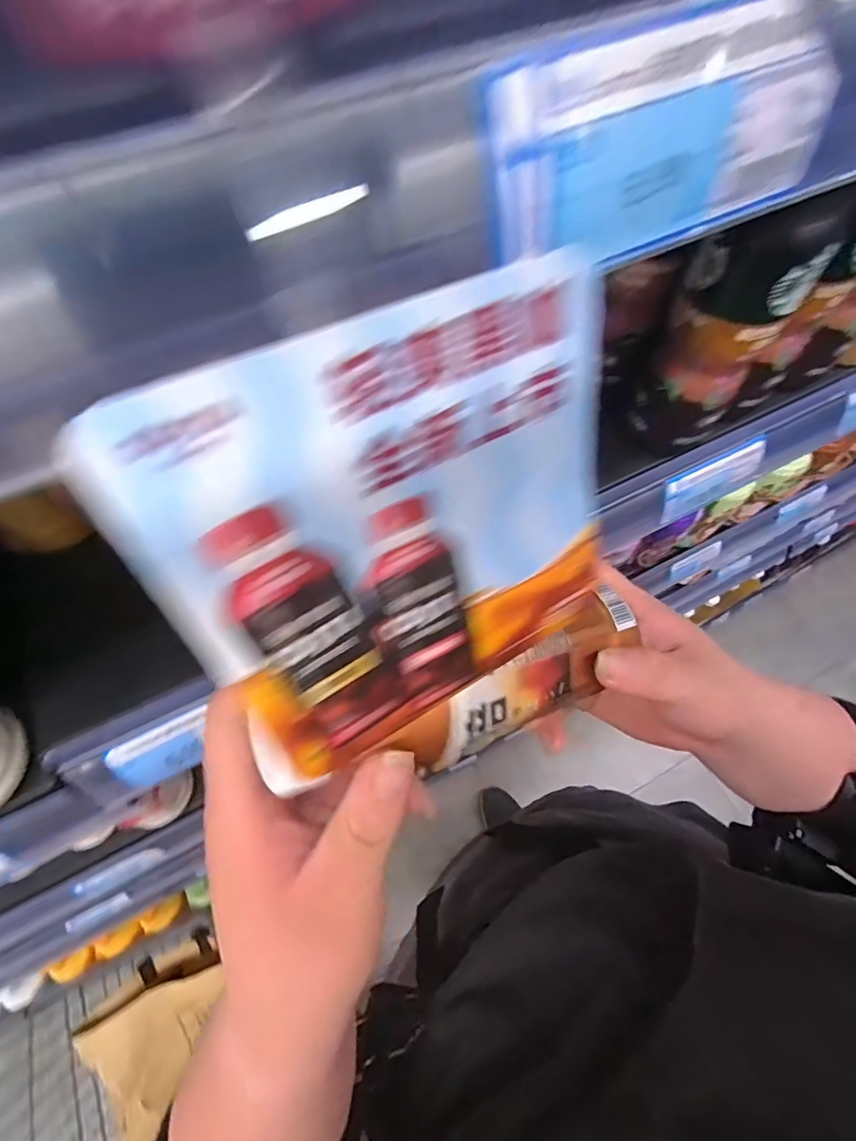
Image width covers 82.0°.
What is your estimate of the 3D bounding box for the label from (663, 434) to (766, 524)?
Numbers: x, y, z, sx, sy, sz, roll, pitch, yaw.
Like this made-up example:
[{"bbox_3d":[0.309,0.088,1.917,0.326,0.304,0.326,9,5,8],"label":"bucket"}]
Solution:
[{"bbox_3d":[0.195,-0.062,0.334,0.082,0.033,0.004,-27,35,-9],"label":"label"}]

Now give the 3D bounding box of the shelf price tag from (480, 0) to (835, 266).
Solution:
[{"bbox_3d":[0.050,-0.088,0.101,0.084,0.034,0.004,-25,44,-11],"label":"shelf price tag"}]

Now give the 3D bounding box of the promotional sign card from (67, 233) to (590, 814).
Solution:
[{"bbox_3d":[-0.001,-0.005,0.092,0.085,0.077,0.004,-26,36,-14],"label":"promotional sign card"}]

